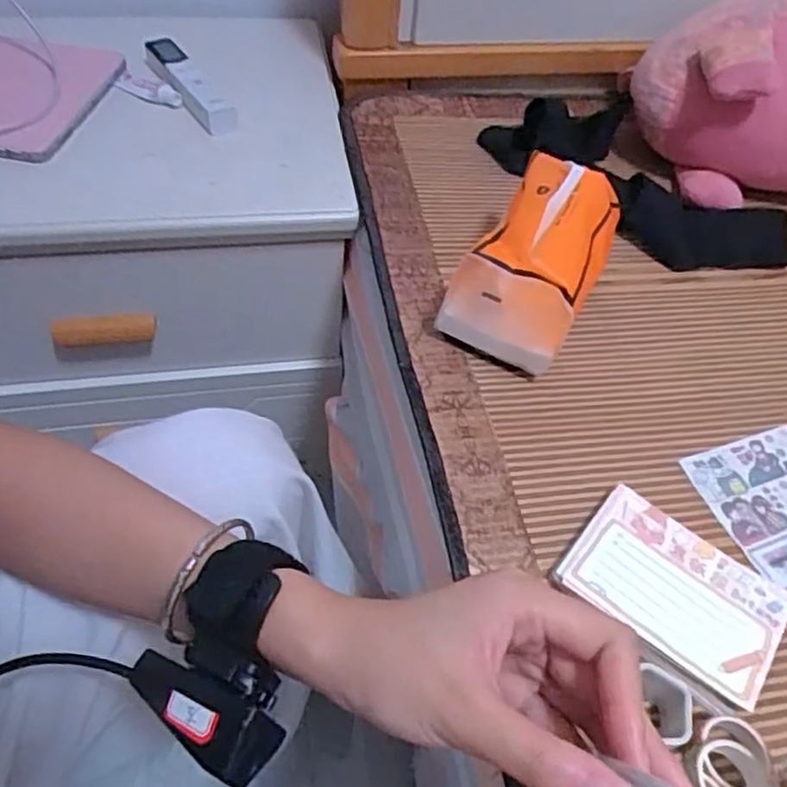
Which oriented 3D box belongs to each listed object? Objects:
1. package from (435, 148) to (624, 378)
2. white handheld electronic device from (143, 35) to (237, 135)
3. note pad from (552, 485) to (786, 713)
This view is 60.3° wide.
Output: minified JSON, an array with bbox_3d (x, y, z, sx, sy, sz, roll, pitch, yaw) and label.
[{"bbox_3d":[0.107,-0.100,0.504,0.094,0.096,0.139,25,53,14],"label":"package"},{"bbox_3d":[-0.204,-0.312,0.676,0.033,0.029,0.156,-27,58,-24],"label":"white handheld electronic device"},{"bbox_3d":[0.164,0.117,0.401,0.119,0.022,0.083,34,56,20],"label":"note pad"}]

